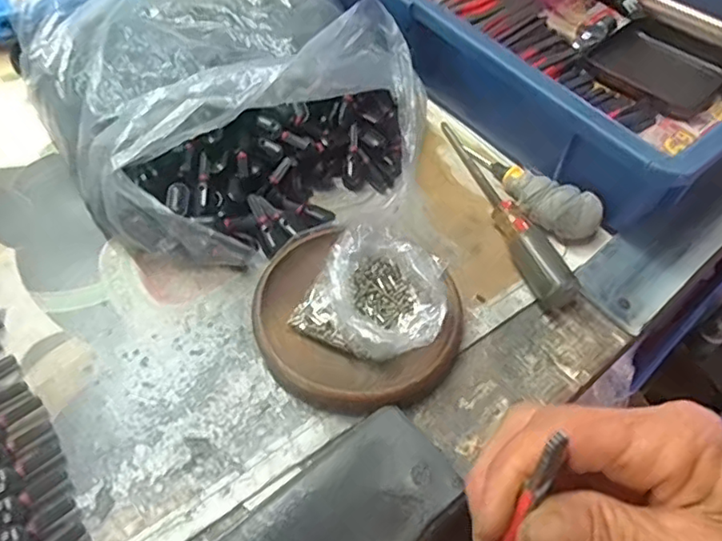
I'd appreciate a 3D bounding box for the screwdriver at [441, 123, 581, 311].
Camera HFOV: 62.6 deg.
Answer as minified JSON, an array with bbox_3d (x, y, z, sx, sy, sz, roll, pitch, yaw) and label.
[{"bbox_3d":[0.096,-0.048,0.396,0.020,0.022,0.170,-11,55,-11],"label":"screwdriver"}]

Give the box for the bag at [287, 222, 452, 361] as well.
[{"bbox_3d":[0.014,0.011,0.332,0.074,0.038,0.081,27,57,16],"label":"bag"}]

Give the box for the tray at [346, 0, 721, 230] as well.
[{"bbox_3d":[0.139,-0.233,0.496,0.296,0.070,0.421,-36,63,-25],"label":"tray"}]

